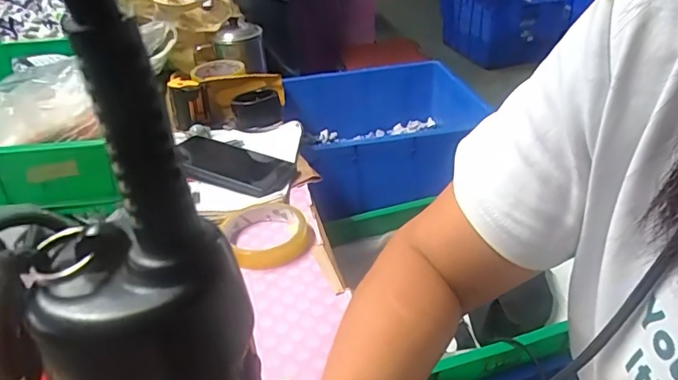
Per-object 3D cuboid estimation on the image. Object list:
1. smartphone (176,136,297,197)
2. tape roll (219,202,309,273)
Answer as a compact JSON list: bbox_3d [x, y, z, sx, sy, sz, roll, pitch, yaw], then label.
[{"bbox_3d":[-0.132,-0.035,0.638,0.149,0.018,0.078,19,38,16],"label":"smartphone"},{"bbox_3d":[-0.077,0.042,0.554,0.087,0.020,0.102,-16,35,-19],"label":"tape roll"}]

